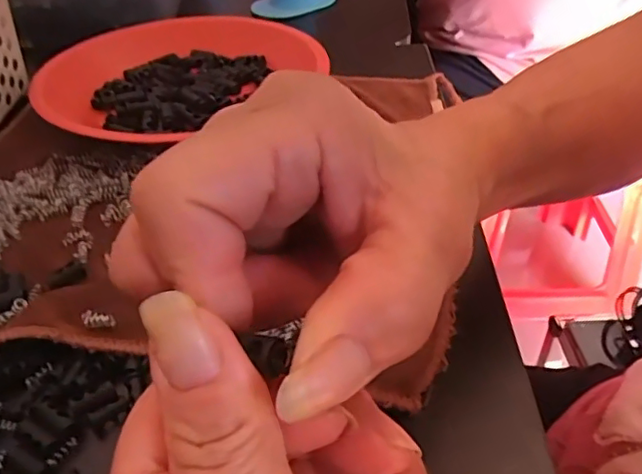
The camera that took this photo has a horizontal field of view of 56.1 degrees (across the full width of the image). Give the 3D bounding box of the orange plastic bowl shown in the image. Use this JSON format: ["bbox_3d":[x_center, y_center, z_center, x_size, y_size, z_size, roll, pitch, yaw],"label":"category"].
[{"bbox_3d":[-0.106,-0.121,0.435,0.183,0.028,0.178,0,44,0],"label":"orange plastic bowl"}]

